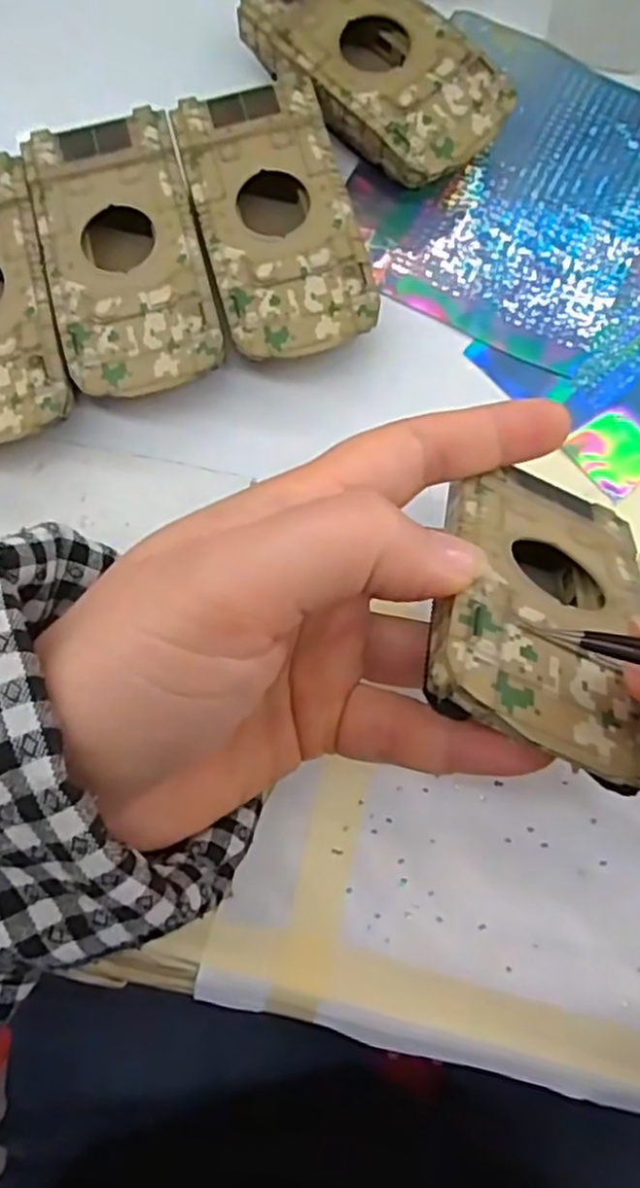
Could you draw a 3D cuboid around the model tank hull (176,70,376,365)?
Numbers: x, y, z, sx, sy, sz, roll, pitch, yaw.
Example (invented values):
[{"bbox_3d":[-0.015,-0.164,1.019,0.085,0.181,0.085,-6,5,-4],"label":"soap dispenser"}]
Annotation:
[{"bbox_3d":[-0.014,-0.123,0.249,0.049,0.026,0.094,-15,79,-2],"label":"model tank hull"}]

